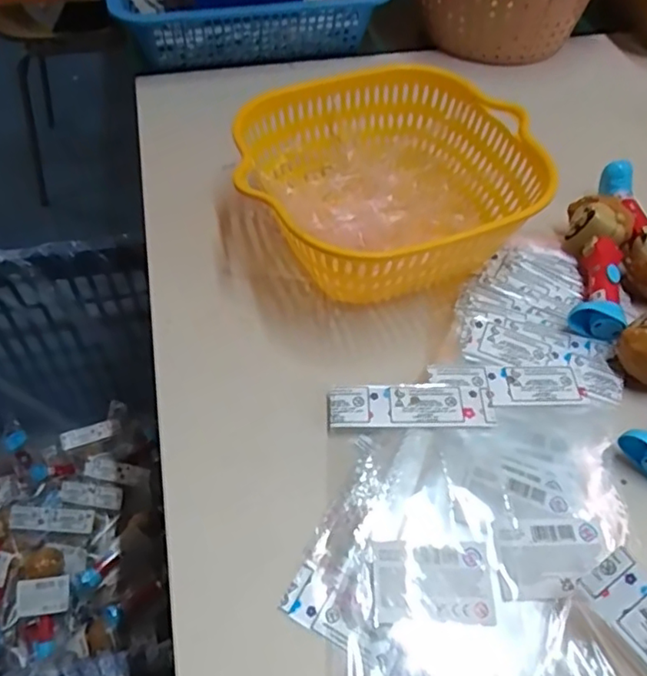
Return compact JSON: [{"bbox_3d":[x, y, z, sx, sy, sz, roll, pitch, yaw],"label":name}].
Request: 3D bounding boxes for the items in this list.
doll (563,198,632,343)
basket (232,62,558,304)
[{"bbox_3d":[0.194,-0.053,0.426,0.039,0.034,0.115,15,51,10],"label":"doll"},{"bbox_3d":[0.044,-0.111,0.444,0.211,0.072,0.199,-16,53,-15],"label":"basket"}]

